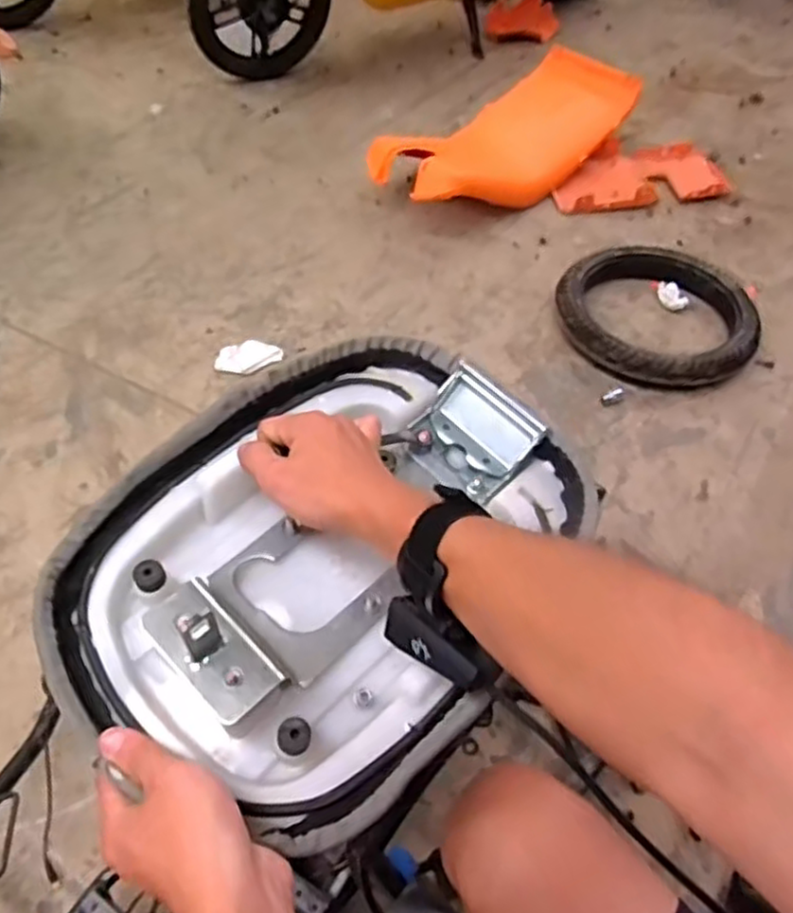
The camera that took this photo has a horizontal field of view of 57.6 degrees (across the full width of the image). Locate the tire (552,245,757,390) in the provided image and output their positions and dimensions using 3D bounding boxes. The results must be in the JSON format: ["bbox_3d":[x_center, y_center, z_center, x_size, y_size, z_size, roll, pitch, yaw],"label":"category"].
[{"bbox_3d":[0.473,-0.256,1.337,0.331,0.076,0.340,2,51,-2],"label":"tire"}]

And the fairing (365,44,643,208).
[{"bbox_3d":[0.255,-0.708,1.573,0.640,0.159,0.261,-24,57,-21],"label":"fairing"}]

